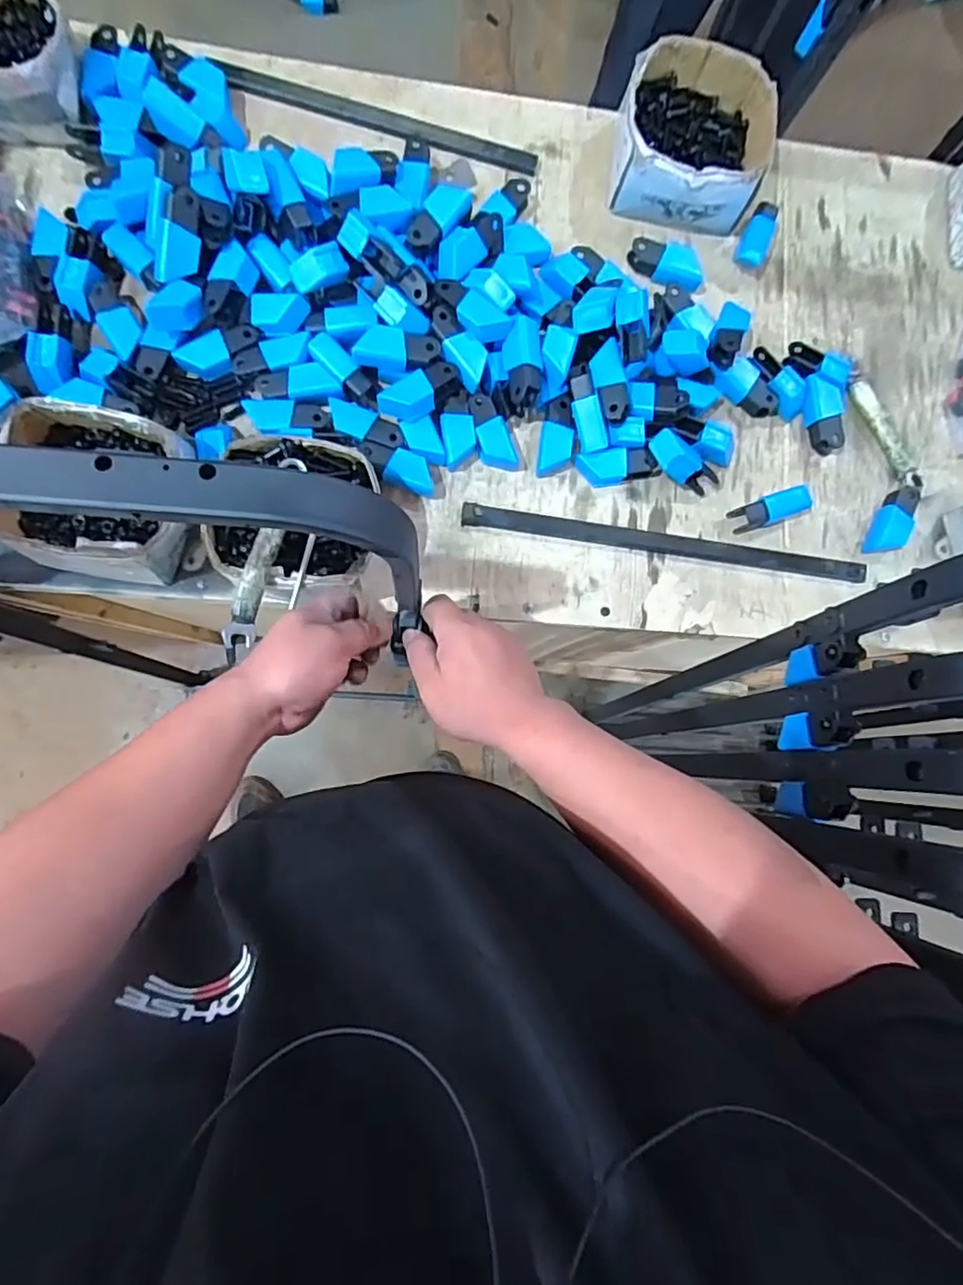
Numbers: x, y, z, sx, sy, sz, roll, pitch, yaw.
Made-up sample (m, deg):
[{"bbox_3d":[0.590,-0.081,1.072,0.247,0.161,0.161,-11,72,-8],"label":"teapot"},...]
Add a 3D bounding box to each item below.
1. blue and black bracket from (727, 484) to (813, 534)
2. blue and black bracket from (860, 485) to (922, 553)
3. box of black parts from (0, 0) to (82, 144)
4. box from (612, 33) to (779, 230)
[{"bbox_3d":[0.311,-0.142,0.658,0.086,0.033,0.029,-20,87,-7],"label":"blue and black bracket"},{"bbox_3d":[0.458,-0.138,0.668,0.034,0.035,0.090,26,82,-3],"label":"blue and black bracket"},{"bbox_3d":[-0.456,-0.576,0.601,0.114,0.070,0.139,-22,87,-8],"label":"box of black parts"},{"bbox_3d":[0.231,-0.558,0.678,0.165,0.079,0.177,11,83,-5],"label":"box"}]

